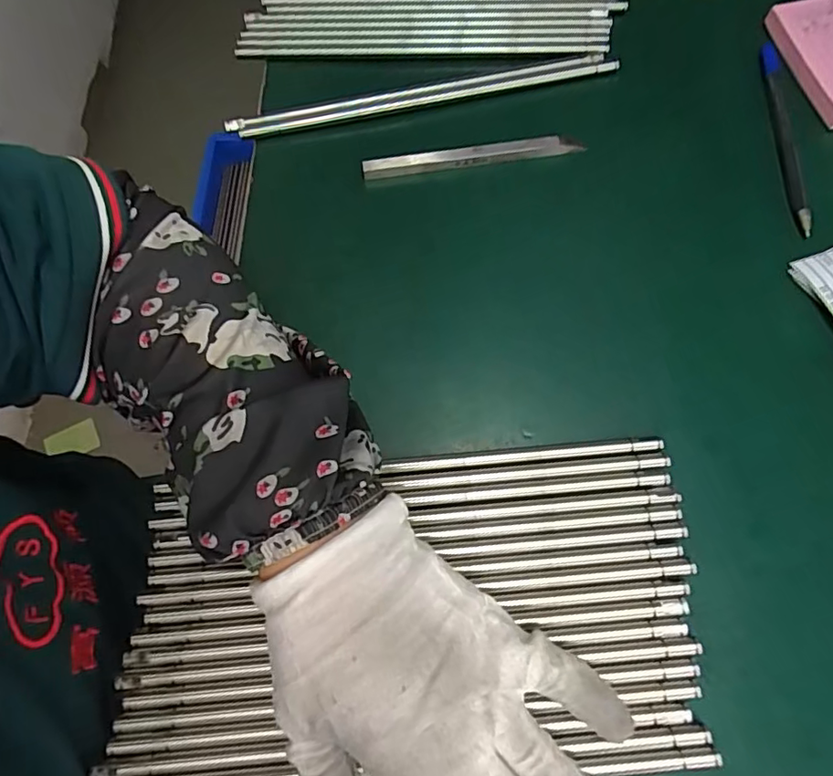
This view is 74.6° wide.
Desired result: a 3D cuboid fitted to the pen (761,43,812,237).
[{"bbox_3d":[0.226,-0.156,0.334,0.011,0.004,0.143,4,70,2],"label":"pen"}]

